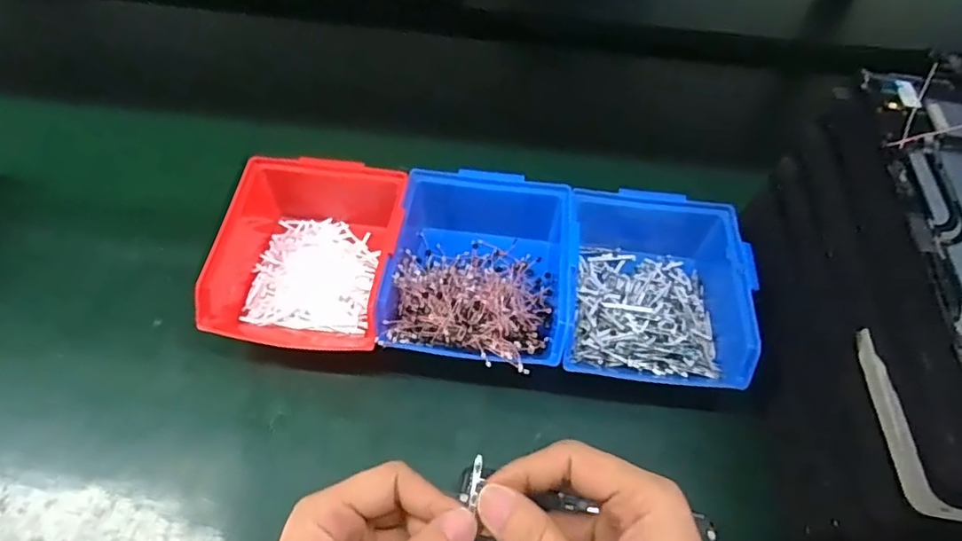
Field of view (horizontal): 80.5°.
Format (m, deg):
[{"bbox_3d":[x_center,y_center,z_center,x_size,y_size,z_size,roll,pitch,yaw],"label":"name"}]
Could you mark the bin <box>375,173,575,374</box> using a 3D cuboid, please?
[{"bbox_3d":[-0.001,-0.001,0.417,0.123,0.076,0.152,6,54,-1],"label":"bin"}]

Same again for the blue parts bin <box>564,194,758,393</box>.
[{"bbox_3d":[0.122,0.008,0.412,0.127,0.062,0.149,9,54,1],"label":"blue parts bin"}]

